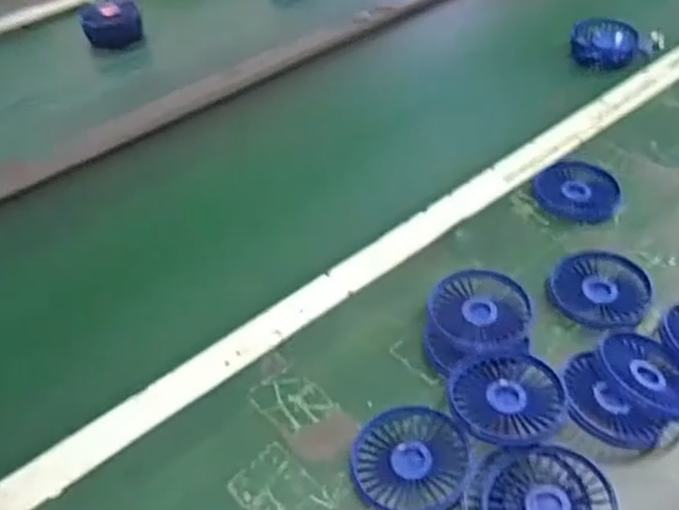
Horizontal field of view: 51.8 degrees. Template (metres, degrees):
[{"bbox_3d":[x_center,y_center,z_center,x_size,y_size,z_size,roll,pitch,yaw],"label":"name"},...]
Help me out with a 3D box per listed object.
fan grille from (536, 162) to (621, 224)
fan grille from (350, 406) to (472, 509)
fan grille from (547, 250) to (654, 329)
[{"bbox_3d":[0.245,-0.065,0.722,0.083,0.020,0.083,-2,45,2],"label":"fan grille"},{"bbox_3d":[0.053,0.153,0.521,0.084,0.012,0.084,-2,45,2],"label":"fan grille"},{"bbox_3d":[0.234,0.029,0.624,0.070,0.023,0.081,-37,52,-28],"label":"fan grille"}]

